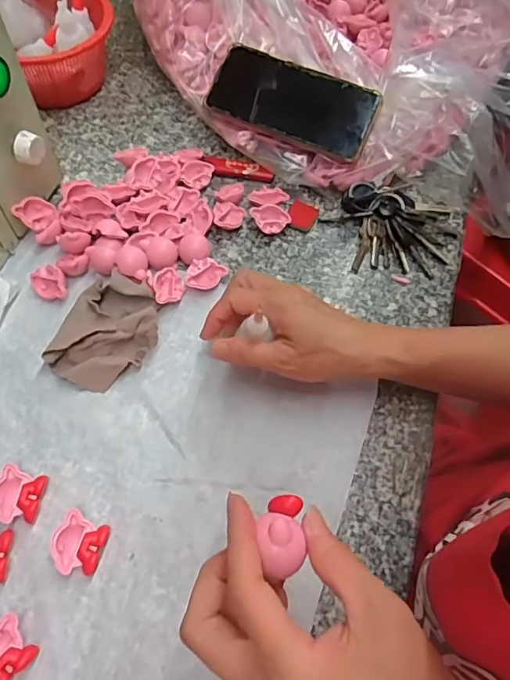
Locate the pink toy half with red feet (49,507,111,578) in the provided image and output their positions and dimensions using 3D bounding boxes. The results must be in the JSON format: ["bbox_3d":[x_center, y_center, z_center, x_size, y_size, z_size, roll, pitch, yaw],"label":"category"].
[{"bbox_3d":[-0.117,0.136,0.336,0.032,0.016,0.035,22,62,9],"label":"pink toy half with red feet"}]

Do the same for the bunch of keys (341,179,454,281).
[{"bbox_3d":[0.138,-0.109,0.477,0.102,0.027,0.094,2,61,-2],"label":"bunch of keys"}]

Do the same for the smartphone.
[{"bbox_3d":[0.037,-0.235,0.495,0.161,0.011,0.078,23,81,8],"label":"smartphone"}]

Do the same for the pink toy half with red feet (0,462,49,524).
[{"bbox_3d":[-0.164,0.108,0.350,0.032,0.014,0.034,16,61,6],"label":"pink toy half with red feet"}]

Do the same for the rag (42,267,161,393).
[{"bbox_3d":[-0.121,-0.009,0.409,0.096,0.026,0.080,-36,68,-20],"label":"rag"}]

